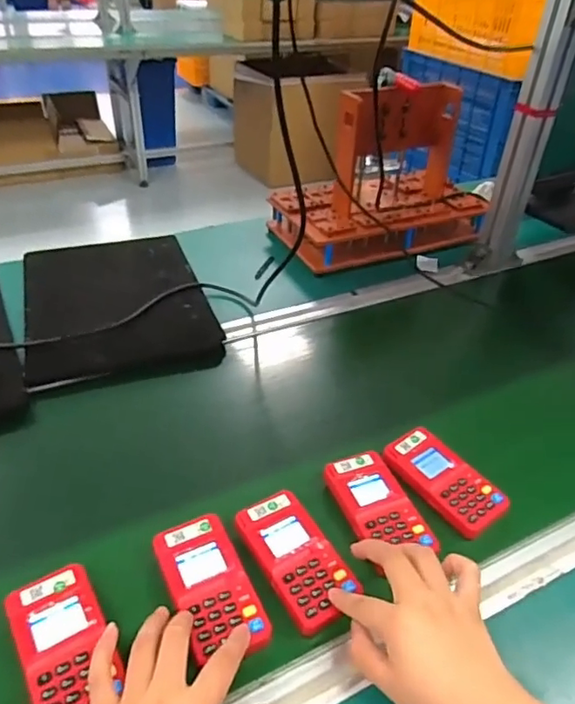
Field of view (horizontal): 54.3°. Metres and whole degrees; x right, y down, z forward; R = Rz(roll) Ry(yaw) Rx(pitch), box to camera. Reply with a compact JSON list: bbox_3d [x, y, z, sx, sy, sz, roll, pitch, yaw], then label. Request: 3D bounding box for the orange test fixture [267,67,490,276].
[{"bbox_3d":[0.169,-0.307,0.956,0.345,0.255,0.189,-11,39,-21],"label":"orange test fixture"}]

